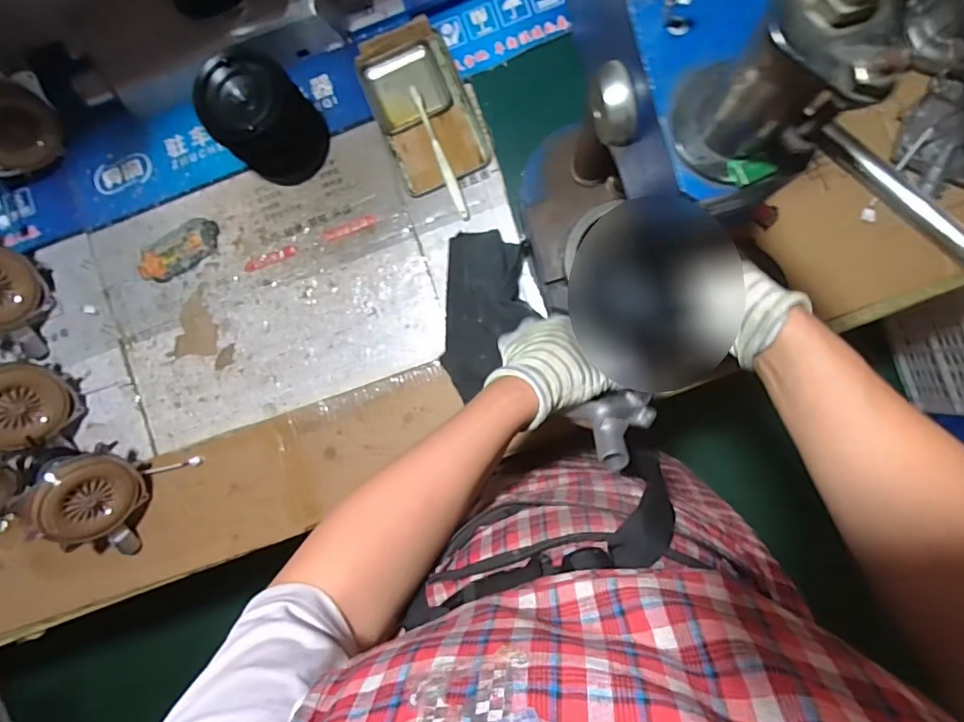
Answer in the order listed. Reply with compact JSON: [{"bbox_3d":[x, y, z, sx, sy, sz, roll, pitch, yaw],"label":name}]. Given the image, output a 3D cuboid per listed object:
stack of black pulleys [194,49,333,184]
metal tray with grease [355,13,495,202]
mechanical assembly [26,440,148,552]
[{"bbox_3d":[-0.246,-0.279,0.604,0.089,0.144,0.107,44,93,4],"label":"stack of black pulleys"},{"bbox_3d":[-0.071,-0.322,0.647,0.121,0.024,0.196,-22,88,4],"label":"metal tray with grease"},{"bbox_3d":[-0.465,0.170,0.614,0.068,0.115,0.130,14,90,4],"label":"mechanical assembly"}]

